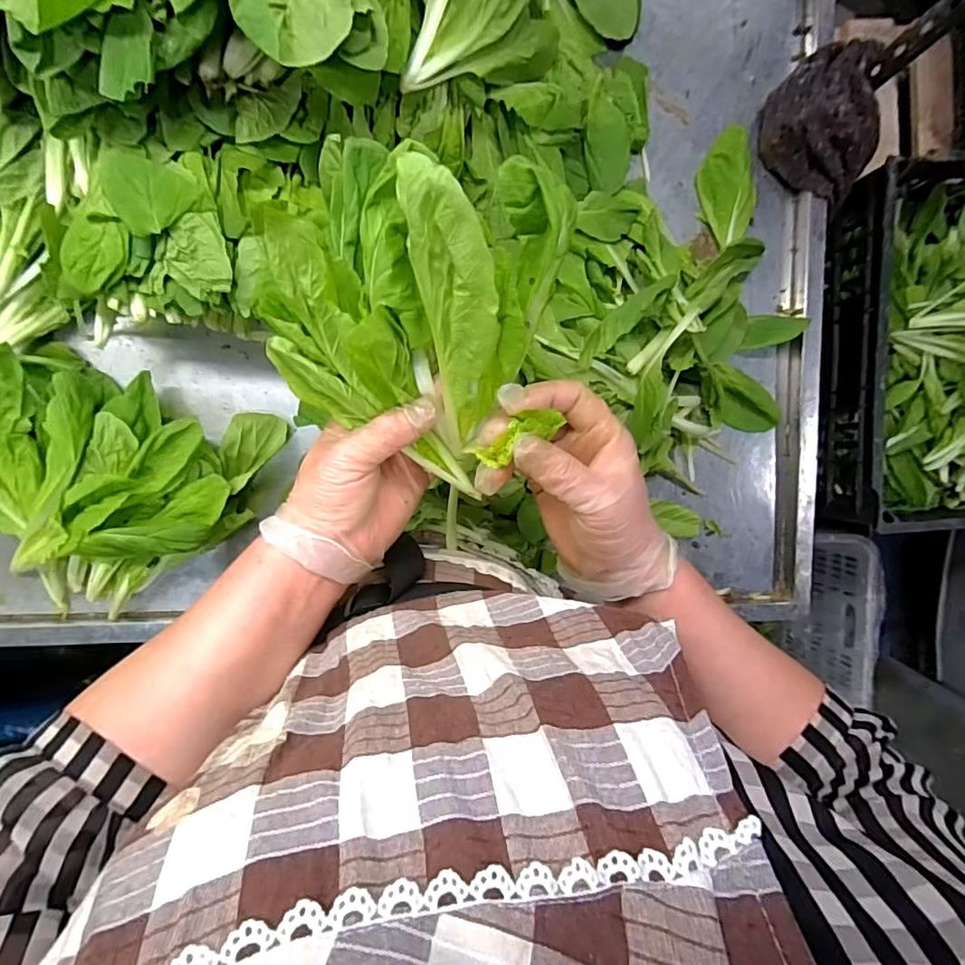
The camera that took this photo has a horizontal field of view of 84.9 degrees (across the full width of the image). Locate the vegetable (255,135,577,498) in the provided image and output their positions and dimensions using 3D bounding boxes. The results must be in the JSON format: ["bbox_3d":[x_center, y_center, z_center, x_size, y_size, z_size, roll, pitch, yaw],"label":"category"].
[{"bbox_3d":[-0.051,-0.092,0.310,0.153,0.080,0.196,25,131,3],"label":"vegetable"}]

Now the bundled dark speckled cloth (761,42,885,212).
[{"bbox_3d":[0.328,-0.347,0.510,0.085,0.054,0.131,-10,93,-4],"label":"bundled dark speckled cloth"}]

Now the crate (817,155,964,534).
[{"bbox_3d":[0.660,-0.178,0.704,0.313,0.197,0.462,0,92,-4],"label":"crate"}]

